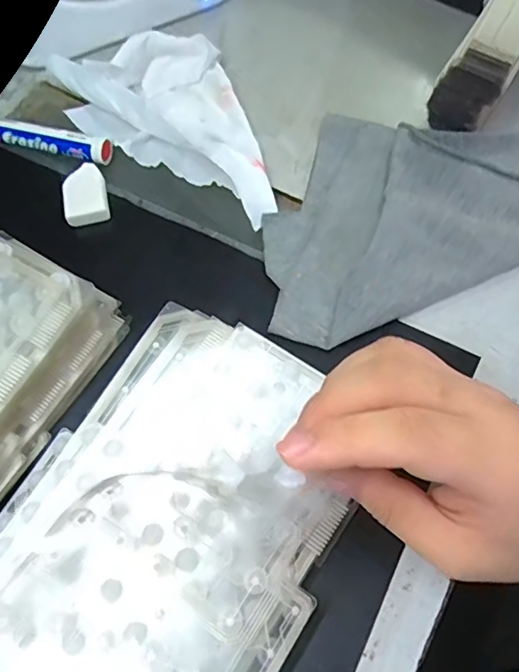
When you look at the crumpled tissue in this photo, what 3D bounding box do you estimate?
[{"bbox_3d":[-0.052,-0.157,0.363,0.184,0.035,0.102,29,69,13],"label":"crumpled tissue"}]

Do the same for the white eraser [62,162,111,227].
[{"bbox_3d":[-0.110,-0.089,0.344,0.026,0.009,0.042,-14,66,-6],"label":"white eraser"}]

